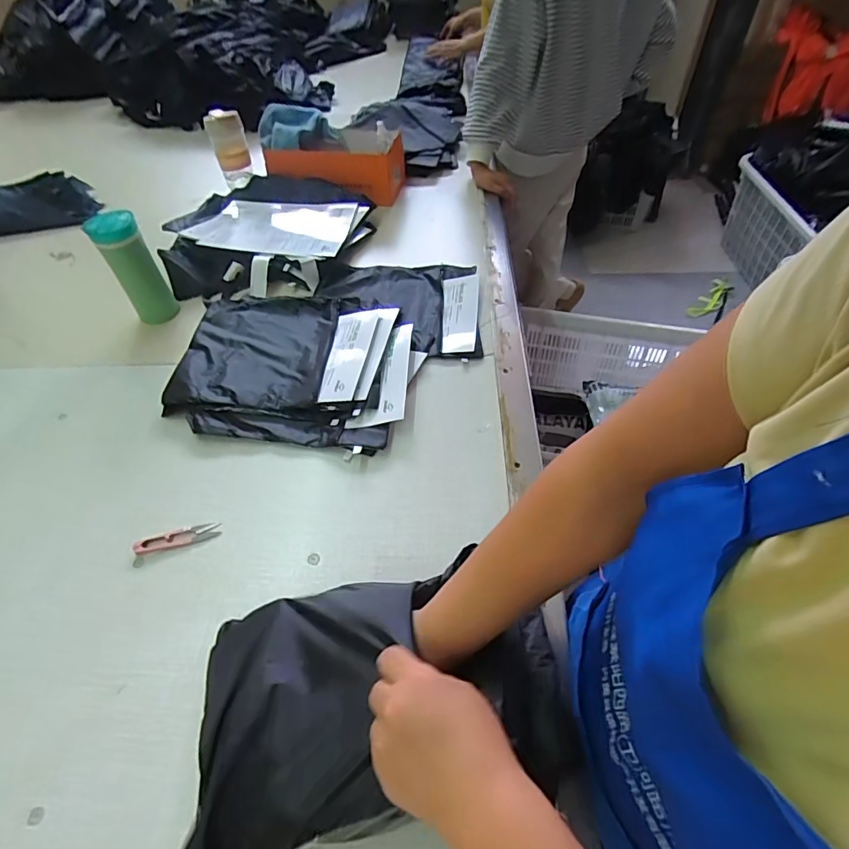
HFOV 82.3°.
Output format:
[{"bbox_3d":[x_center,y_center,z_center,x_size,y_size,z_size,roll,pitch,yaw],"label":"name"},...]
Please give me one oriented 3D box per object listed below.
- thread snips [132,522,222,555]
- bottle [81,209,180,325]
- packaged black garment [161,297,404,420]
[{"bbox_3d":[-0.311,0.143,0.613,0.103,0.008,0.027,-14,51,-7],"label":"thread snips"},{"bbox_3d":[-0.512,-0.276,0.859,0.074,0.184,0.075,-35,56,-22],"label":"bottle"},{"bbox_3d":[-0.228,-0.124,0.811,0.333,0.028,0.272,2,51,6],"label":"packaged black garment"}]

